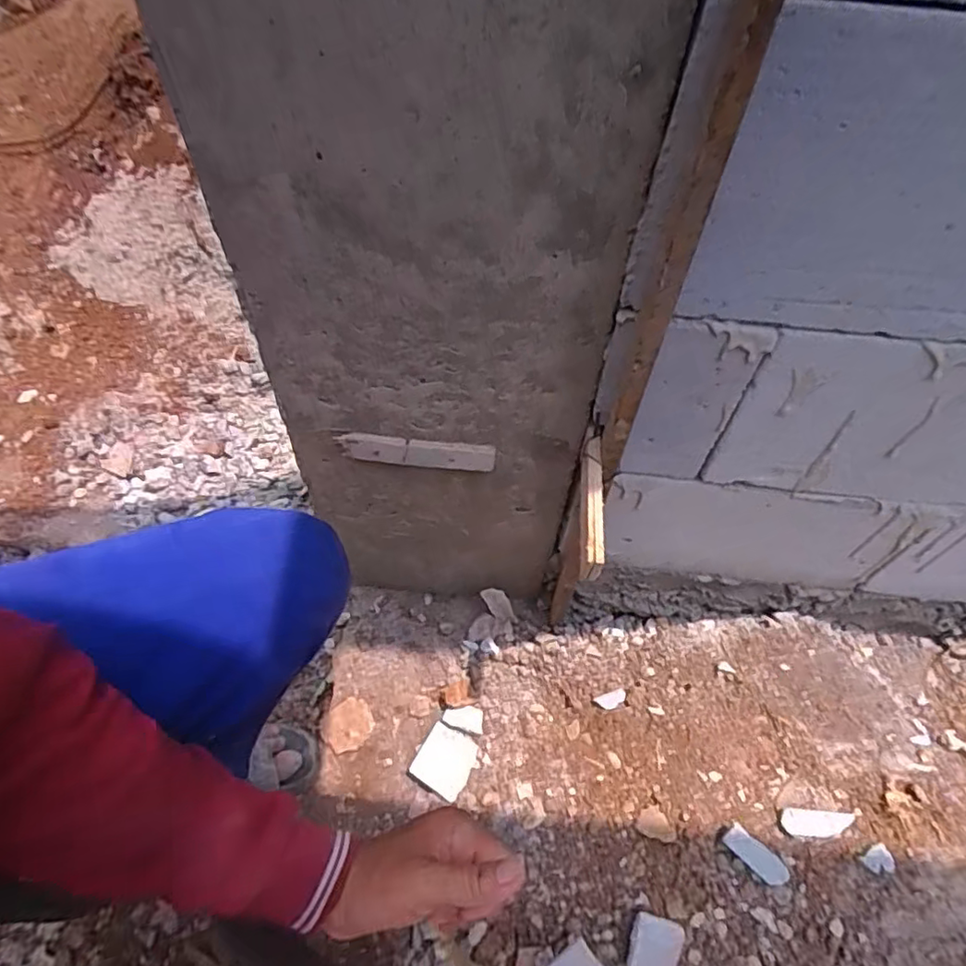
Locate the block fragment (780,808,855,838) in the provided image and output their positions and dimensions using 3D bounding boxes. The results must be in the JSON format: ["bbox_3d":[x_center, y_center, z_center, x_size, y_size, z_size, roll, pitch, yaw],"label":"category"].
[{"bbox_3d":[0.363,0.369,0.645,0.073,0.009,0.025,4,54,1],"label":"block fragment"}]

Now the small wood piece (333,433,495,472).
[{"bbox_3d":[-0.070,-0.031,0.620,0.161,0.035,0.013,5,54,2],"label":"small wood piece"}]

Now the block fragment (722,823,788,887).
[{"bbox_3d":[0.292,0.399,0.637,0.068,0.018,0.026,37,61,22],"label":"block fragment"}]

